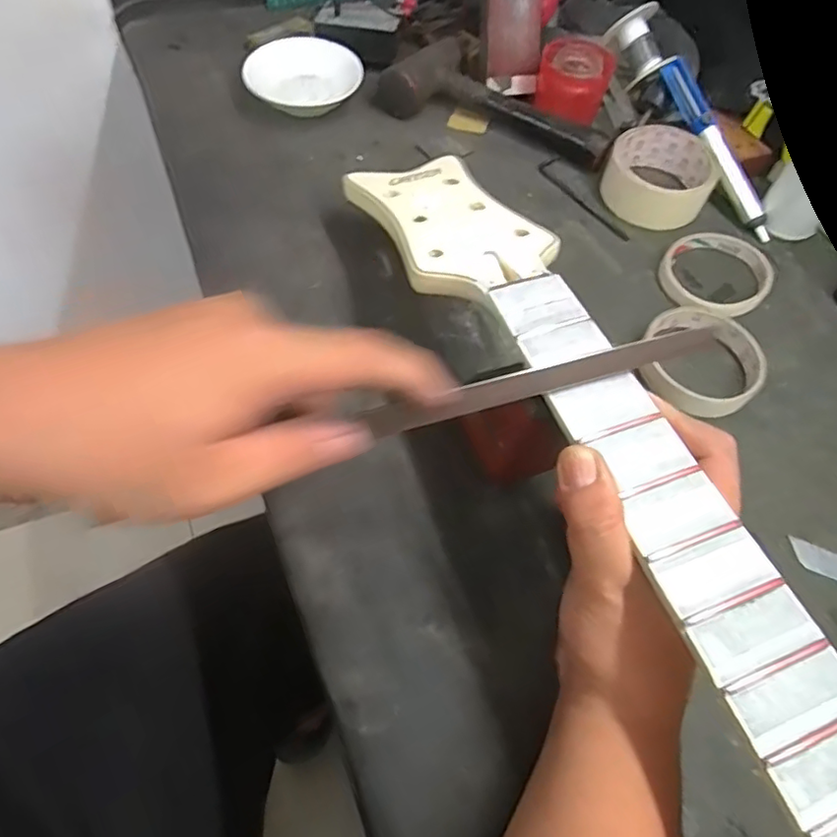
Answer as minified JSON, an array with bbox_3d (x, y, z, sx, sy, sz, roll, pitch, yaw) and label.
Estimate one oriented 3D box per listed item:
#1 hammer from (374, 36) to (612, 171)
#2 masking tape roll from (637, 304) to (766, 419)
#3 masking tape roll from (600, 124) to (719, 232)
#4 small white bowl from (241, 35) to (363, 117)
[{"bbox_3d":[0.077,-0.306,0.544,0.222,0.032,0.104,19,61,7],"label":"hammer"},{"bbox_3d":[0.203,-0.044,0.413,0.082,0.014,0.096,39,65,17],"label":"masking tape roll"},{"bbox_3d":[0.207,-0.209,0.497,0.085,0.035,0.083,6,60,0],"label":"masking tape roll"},{"bbox_3d":[-0.105,-0.311,0.533,0.103,0.031,0.095,2,60,-3],"label":"small white bowl"}]

